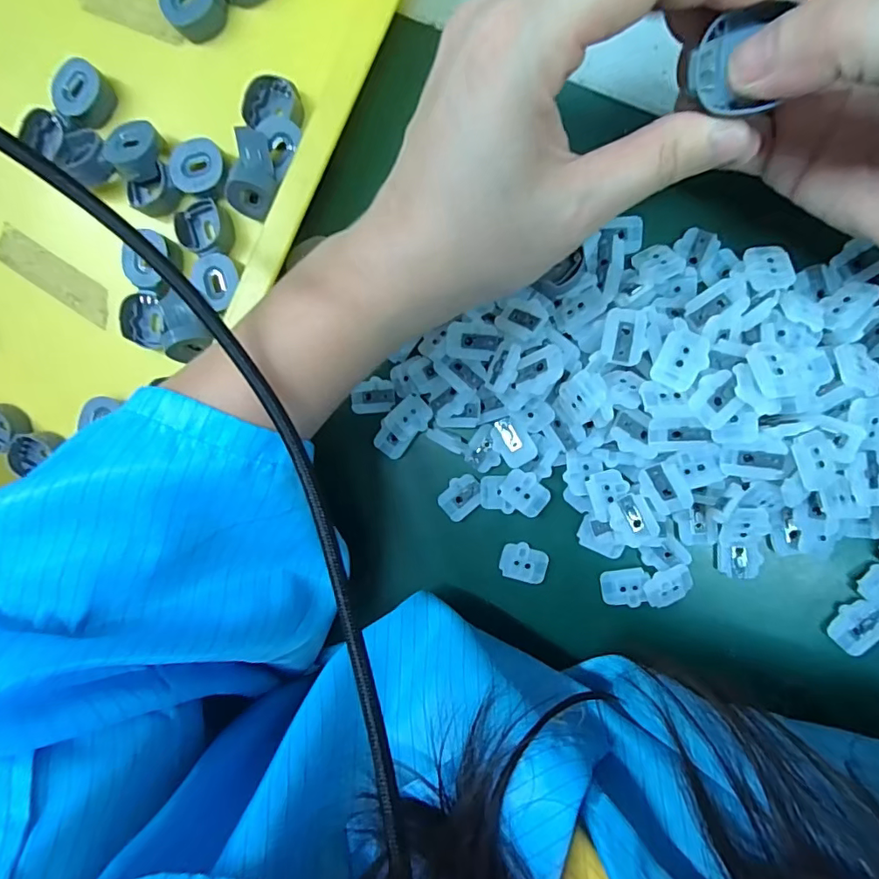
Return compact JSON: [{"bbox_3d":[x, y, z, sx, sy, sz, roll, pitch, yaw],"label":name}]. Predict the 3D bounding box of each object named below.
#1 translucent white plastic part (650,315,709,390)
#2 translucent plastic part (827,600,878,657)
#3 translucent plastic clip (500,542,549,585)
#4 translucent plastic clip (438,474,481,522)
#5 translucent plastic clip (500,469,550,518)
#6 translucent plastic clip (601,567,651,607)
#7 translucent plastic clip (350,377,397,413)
[{"bbox_3d":[0.092,-0.032,0.194,0.018,0.005,0.026,27,96,10],"label":"translucent white plastic part"},{"bbox_3d":[0.179,0.080,0.219,0.017,0.005,0.021,37,98,8],"label":"translucent plastic part"},{"bbox_3d":[0.040,0.058,0.243,0.022,0.005,0.017,16,94,11],"label":"translucent plastic clip"},{"bbox_3d":[0.011,0.027,0.248,0.022,0.005,0.017,-41,83,9],"label":"translucent plastic clip"},{"bbox_3d":[0.040,0.024,0.238,0.021,0.008,0.017,35,97,9],"label":"translucent plastic clip"},{"bbox_3d":[0.085,0.068,0.233,0.020,0.006,0.017,-10,89,11],"label":"translucent plastic clip"},{"bbox_3d":[-0.033,-0.021,0.253,0.021,0.004,0.016,-6,90,11],"label":"translucent plastic clip"}]

